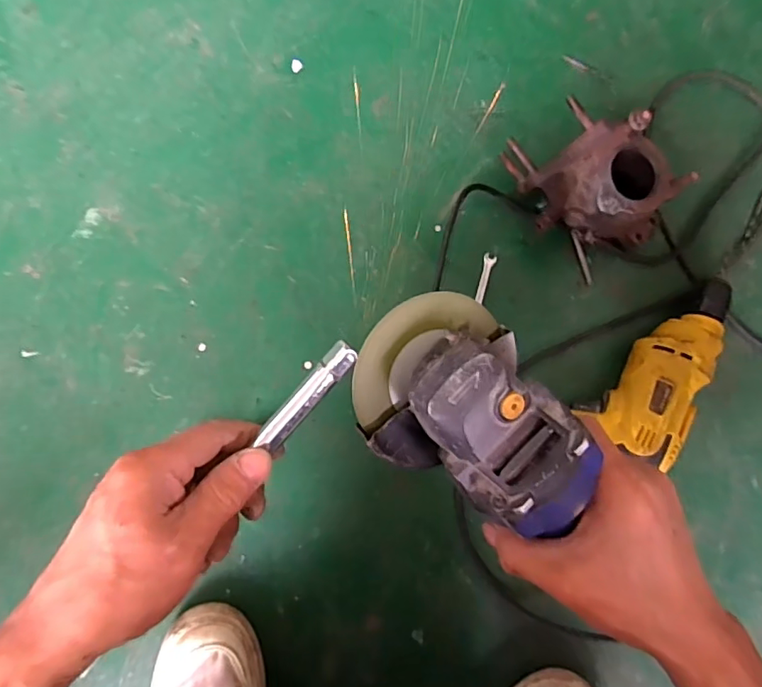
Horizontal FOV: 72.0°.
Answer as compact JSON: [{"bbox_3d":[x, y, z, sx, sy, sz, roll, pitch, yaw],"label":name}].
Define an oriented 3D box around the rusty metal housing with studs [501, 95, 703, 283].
[{"bbox_3d":[0.220,-0.165,0.557,0.123,0.110,0.163,-35,86,-7],"label":"rusty metal housing with studs"}]

